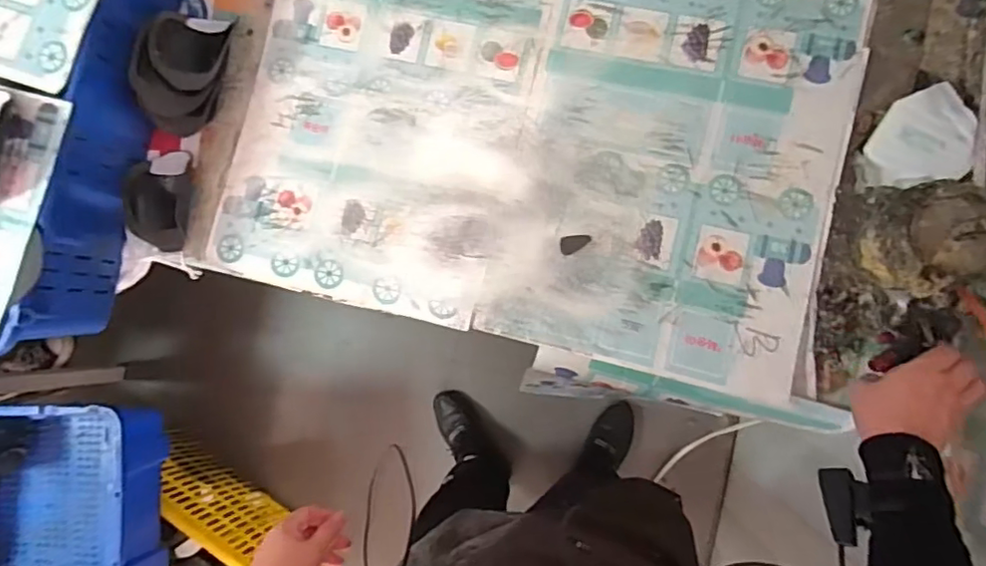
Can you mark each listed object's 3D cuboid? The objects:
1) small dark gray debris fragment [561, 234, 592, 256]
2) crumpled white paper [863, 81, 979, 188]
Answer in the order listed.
[{"bbox_3d":[0.107,-0.050,0.758,0.038,0.004,0.024,-5,85,7],"label":"small dark gray debris fragment"},{"bbox_3d":[0.512,-0.172,0.695,0.112,0.026,0.108,-17,84,6],"label":"crumpled white paper"}]

